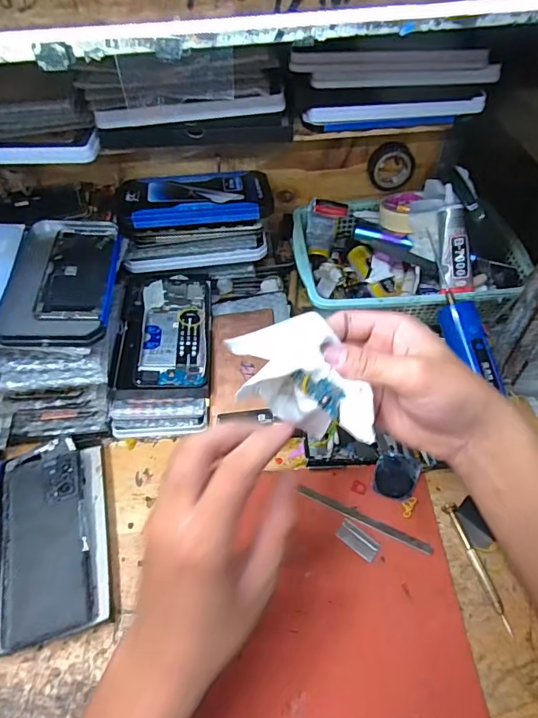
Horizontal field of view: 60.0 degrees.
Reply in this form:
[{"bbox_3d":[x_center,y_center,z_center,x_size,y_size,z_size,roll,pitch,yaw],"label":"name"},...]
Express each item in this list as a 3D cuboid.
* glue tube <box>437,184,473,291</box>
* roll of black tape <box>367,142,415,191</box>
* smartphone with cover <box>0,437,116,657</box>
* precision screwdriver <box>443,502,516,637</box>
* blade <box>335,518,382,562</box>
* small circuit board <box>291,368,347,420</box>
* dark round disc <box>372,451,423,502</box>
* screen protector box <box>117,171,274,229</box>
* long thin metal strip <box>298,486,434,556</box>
[{"bbox_3d":[0.215,-0.138,0.540,0.039,0.017,0.120,-6,92,-4],"label":"glue tube"},{"bbox_3d":[0.154,-0.242,0.589,0.053,0.054,0.023,-8,52,-5],"label":"roll of black tape"},{"bbox_3d":[-0.199,0.160,0.429,0.100,0.017,0.176,-13,52,-9],"label":"smartphone with cover"},{"bbox_3d":[0.181,0.177,0.404,0.010,0.005,0.108,-13,52,-9],"label":"precision screwdriver"},{"bbox_3d":[0.081,0.163,0.422,0.038,0.004,0.021,31,58,24],"label":"blade"},{"bbox_3d":[0.033,0.020,0.307,0.040,0.020,0.006,44,29,15],"label":"small circuit board"},{"bbox_3d":[0.123,0.112,0.448,0.039,0.007,0.044,16,54,14],"label":"dark round disc"},{"bbox_3d":[-0.086,-0.189,0.547,0.175,0.022,0.090,-7,52,-4],"label":"screen protector box"},{"bbox_3d":[0.088,0.148,0.431,0.127,0.004,0.009,21,55,17],"label":"long thin metal strip"}]

